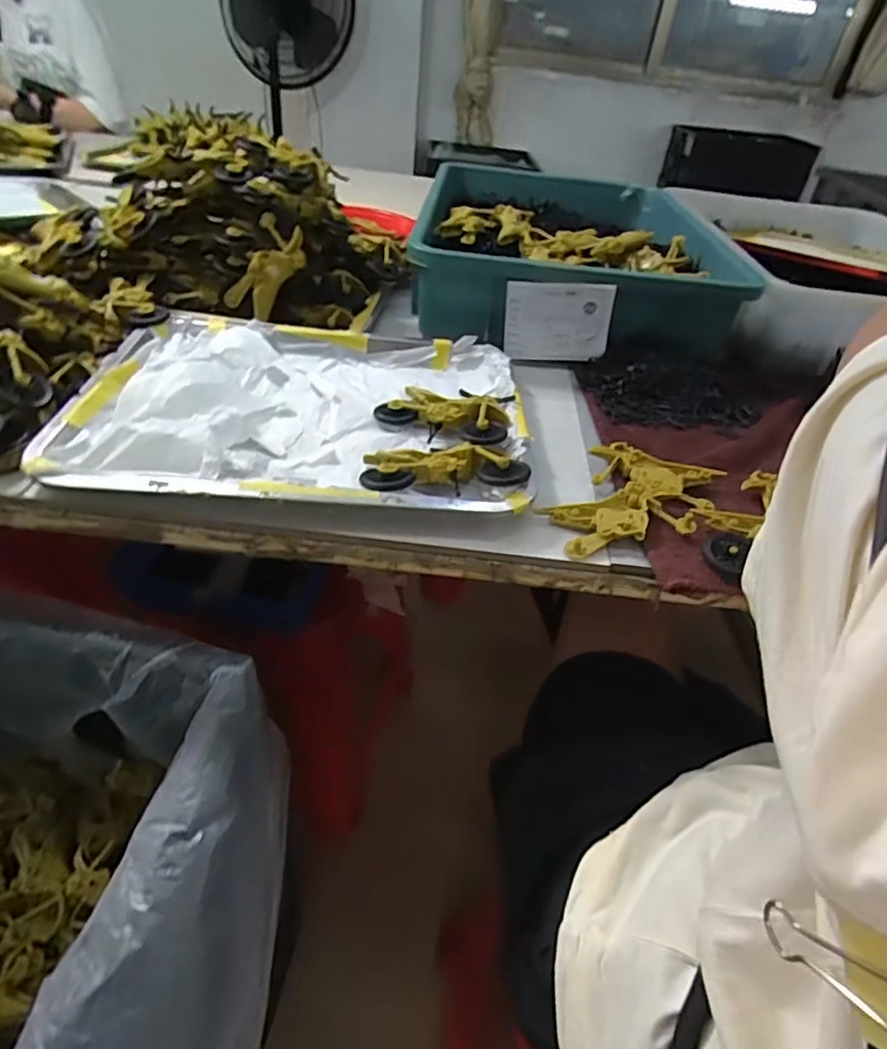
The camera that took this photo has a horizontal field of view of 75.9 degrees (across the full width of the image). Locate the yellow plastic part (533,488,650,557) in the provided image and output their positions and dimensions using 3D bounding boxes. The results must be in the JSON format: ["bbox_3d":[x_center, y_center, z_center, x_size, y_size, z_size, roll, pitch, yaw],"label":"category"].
[{"bbox_3d":[0.112,-0.003,0.405,0.071,0.013,0.046,-7,43,-16],"label":"yellow plastic part"}]

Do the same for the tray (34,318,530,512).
[{"bbox_3d":[-0.108,-0.104,0.471,0.347,0.030,0.263,3,41,-5],"label":"tray"}]

